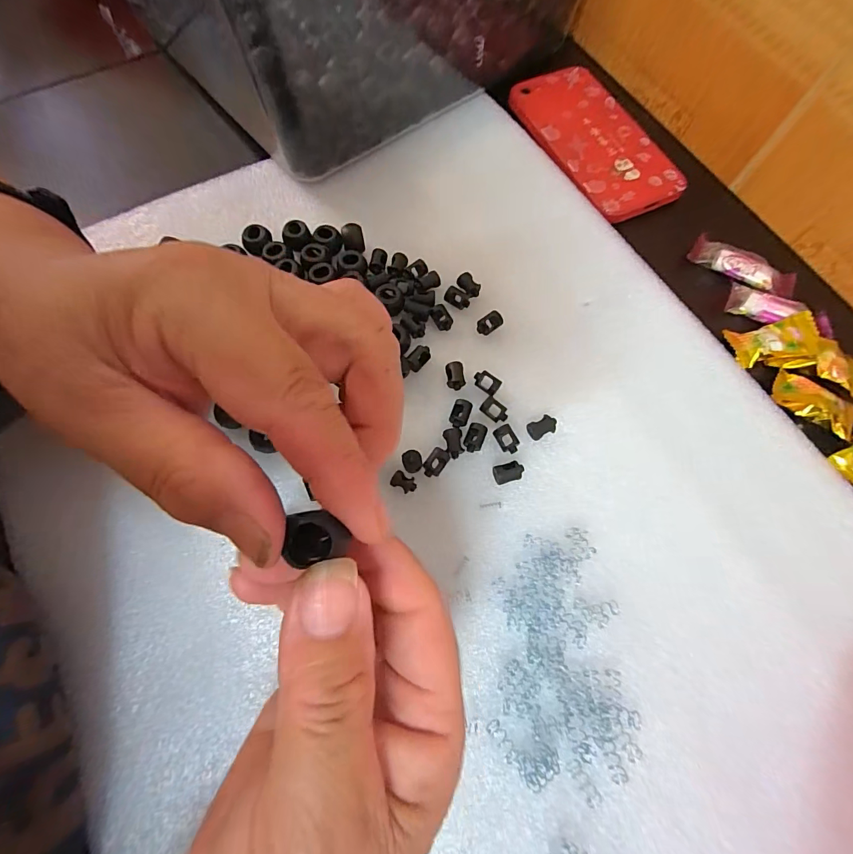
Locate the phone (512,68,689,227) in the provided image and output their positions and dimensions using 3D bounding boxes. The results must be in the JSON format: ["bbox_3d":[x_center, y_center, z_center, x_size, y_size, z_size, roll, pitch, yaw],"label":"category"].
[{"bbox_3d":[0.121,-0.210,0.291,0.070,0.004,0.137,-23,72,-9],"label":"phone"}]

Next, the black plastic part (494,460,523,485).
[{"bbox_3d":[0.042,0.023,0.206,0.016,0.009,0.009,-16,71,-7],"label":"black plastic part"}]

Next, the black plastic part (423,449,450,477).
[{"bbox_3d":[0.005,0.018,0.206,0.009,0.006,0.015,35,73,10],"label":"black plastic part"}]

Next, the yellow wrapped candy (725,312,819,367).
[{"bbox_3d":[0.204,-0.051,0.238,0.047,0.007,0.025,-14,71,7],"label":"yellow wrapped candy"}]

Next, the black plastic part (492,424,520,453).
[{"bbox_3d":[0.042,0.006,0.212,0.010,0.007,0.014,-31,74,-12],"label":"black plastic part"}]

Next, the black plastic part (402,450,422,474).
[{"bbox_3d":[-0.007,0.018,0.204,0.009,0.007,0.010,-18,72,-8],"label":"black plastic part"}]

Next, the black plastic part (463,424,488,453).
[{"bbox_3d":[0.025,0.006,0.210,0.009,0.006,0.014,21,71,6],"label":"black plastic part"}]

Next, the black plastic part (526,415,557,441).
[{"bbox_3d":[0.061,0.001,0.216,0.016,0.007,0.009,-23,72,-9],"label":"black plastic part"}]

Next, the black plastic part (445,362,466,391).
[{"bbox_3d":[0.016,-0.027,0.223,0.010,0.009,0.014,-7,71,-4],"label":"black plastic part"}]

